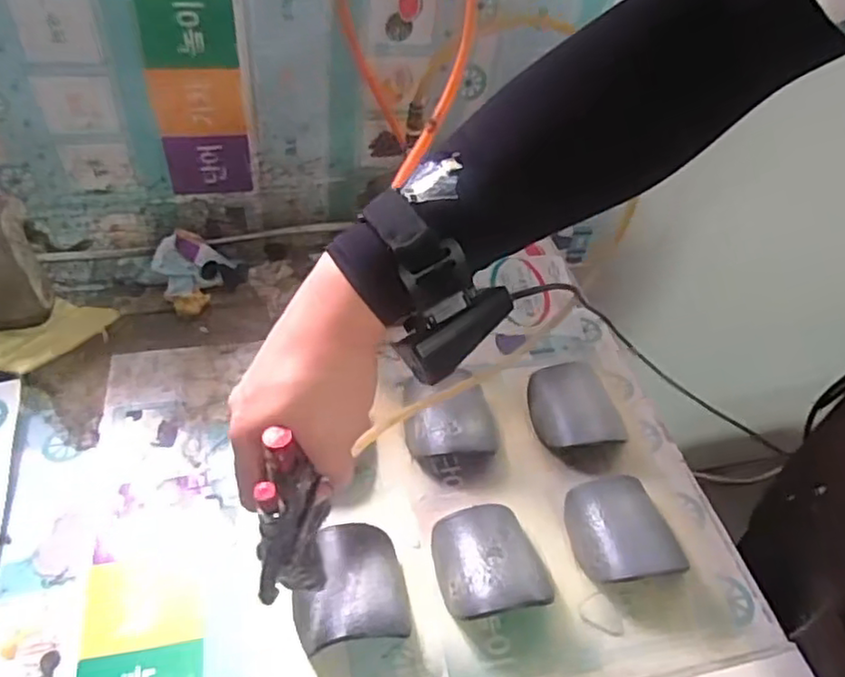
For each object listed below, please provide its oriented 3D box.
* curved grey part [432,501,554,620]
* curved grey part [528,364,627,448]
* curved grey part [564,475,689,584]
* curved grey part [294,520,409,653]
[{"bbox_3d":[0.053,0.177,0.511,0.078,0.042,0.085,-6,46,-11],"label":"curved grey part"},{"bbox_3d":[0.143,0.070,0.622,0.075,0.048,0.088,-3,45,-8],"label":"curved grey part"},{"bbox_3d":[0.161,0.161,0.539,0.078,0.040,0.092,-4,46,-9],"label":"curved grey part"},{"bbox_3d":[-0.056,0.189,0.493,0.081,0.040,0.086,-5,46,-11],"label":"curved grey part"}]

